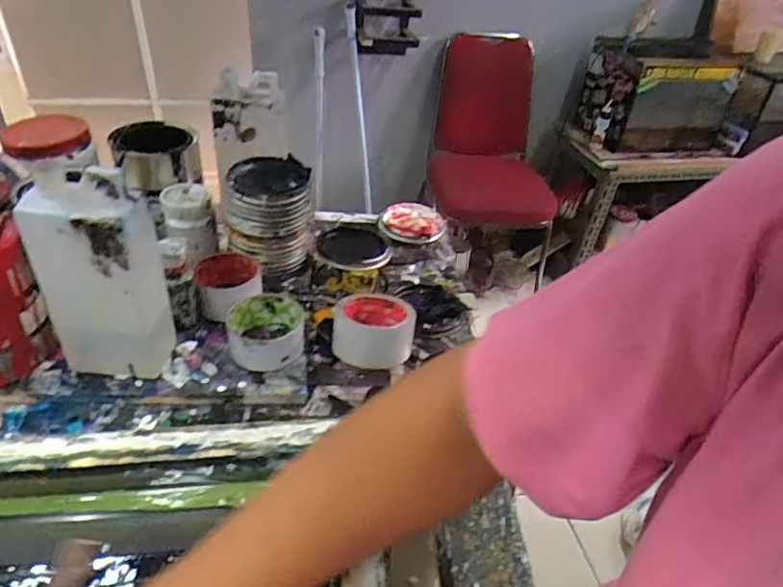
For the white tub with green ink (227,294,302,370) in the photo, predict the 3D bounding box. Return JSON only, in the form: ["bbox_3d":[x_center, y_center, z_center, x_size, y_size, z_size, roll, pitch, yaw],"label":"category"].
[{"bbox_3d":[-0.142,0.044,0.620,0.083,0.043,0.087,3,38,-2],"label":"white tub with green ink"}]

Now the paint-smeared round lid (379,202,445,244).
[{"bbox_3d":[0.034,-0.115,0.883,0.103,0.025,0.090,8,38,5],"label":"paint-smeared round lid"}]

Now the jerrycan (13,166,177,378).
[{"bbox_3d":[-0.277,-0.016,0.532,0.099,0.212,0.061,5,38,1],"label":"jerrycan"}]

